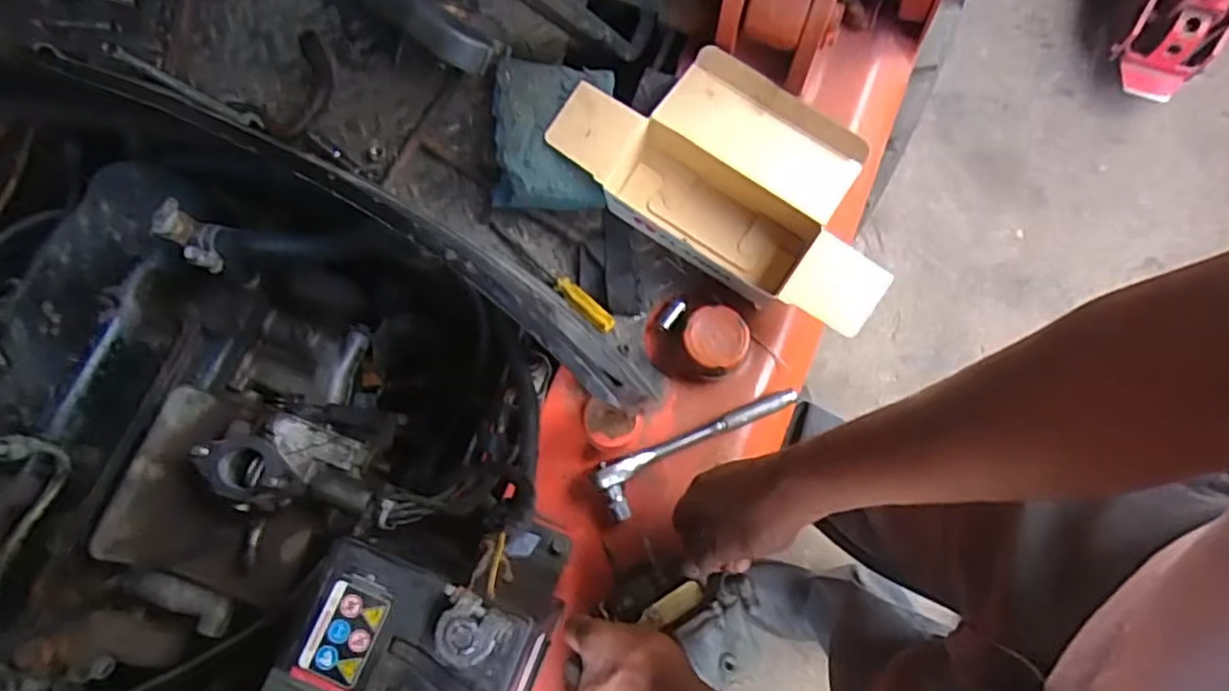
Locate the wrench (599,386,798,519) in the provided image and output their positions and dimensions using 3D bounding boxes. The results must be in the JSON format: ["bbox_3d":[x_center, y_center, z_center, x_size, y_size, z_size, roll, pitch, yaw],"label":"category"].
[{"bbox_3d":[0.072,0.082,0.636,0.186,0.034,0.042,-31,77,-7],"label":"wrench"}]

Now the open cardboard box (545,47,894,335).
[{"bbox_3d":[0.106,-0.141,0.653,0.308,0.086,0.154,35,79,9],"label":"open cardboard box"}]

